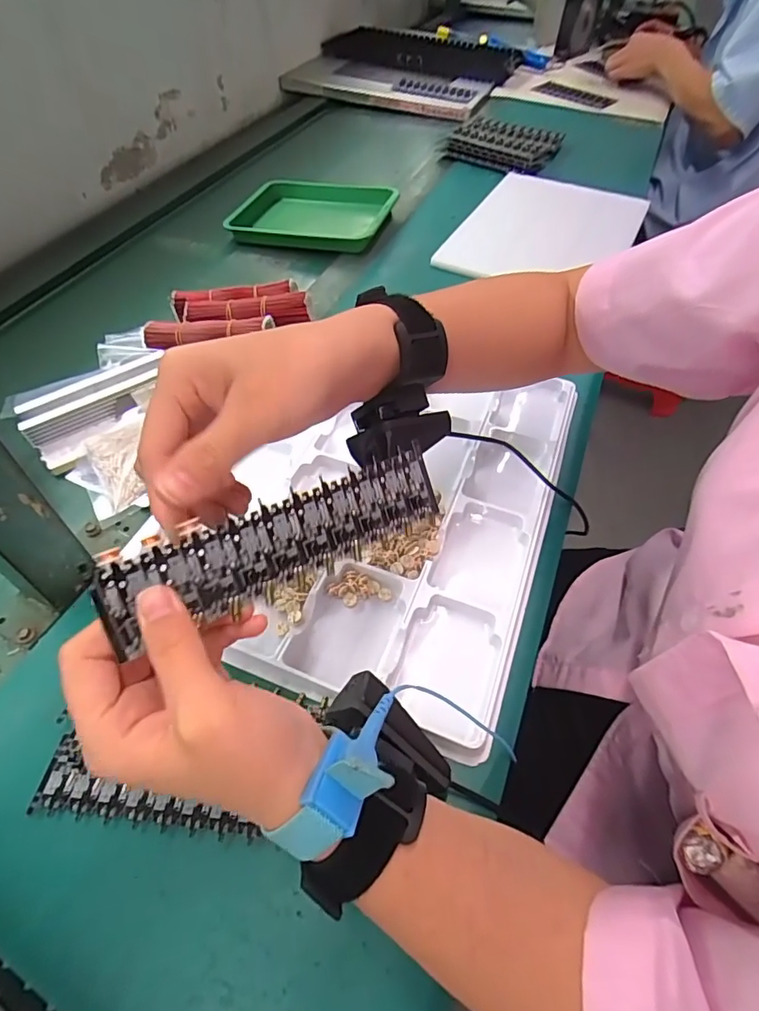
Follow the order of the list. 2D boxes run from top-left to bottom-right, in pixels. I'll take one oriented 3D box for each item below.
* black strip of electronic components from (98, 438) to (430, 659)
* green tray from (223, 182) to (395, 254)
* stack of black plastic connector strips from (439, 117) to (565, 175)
[{"bbox_3d":[-0.040,0.014,0.231,0.159,0.004,0.034,-23,99,-29],"label":"black strip of electronic components"},{"bbox_3d":[-0.090,-0.422,0.733,0.213,0.029,0.168,12,53,11],"label":"green tray"},{"bbox_3d":[0.209,-0.619,0.862,0.176,0.020,0.176,18,54,15],"label":"stack of black plastic connector strips"}]

